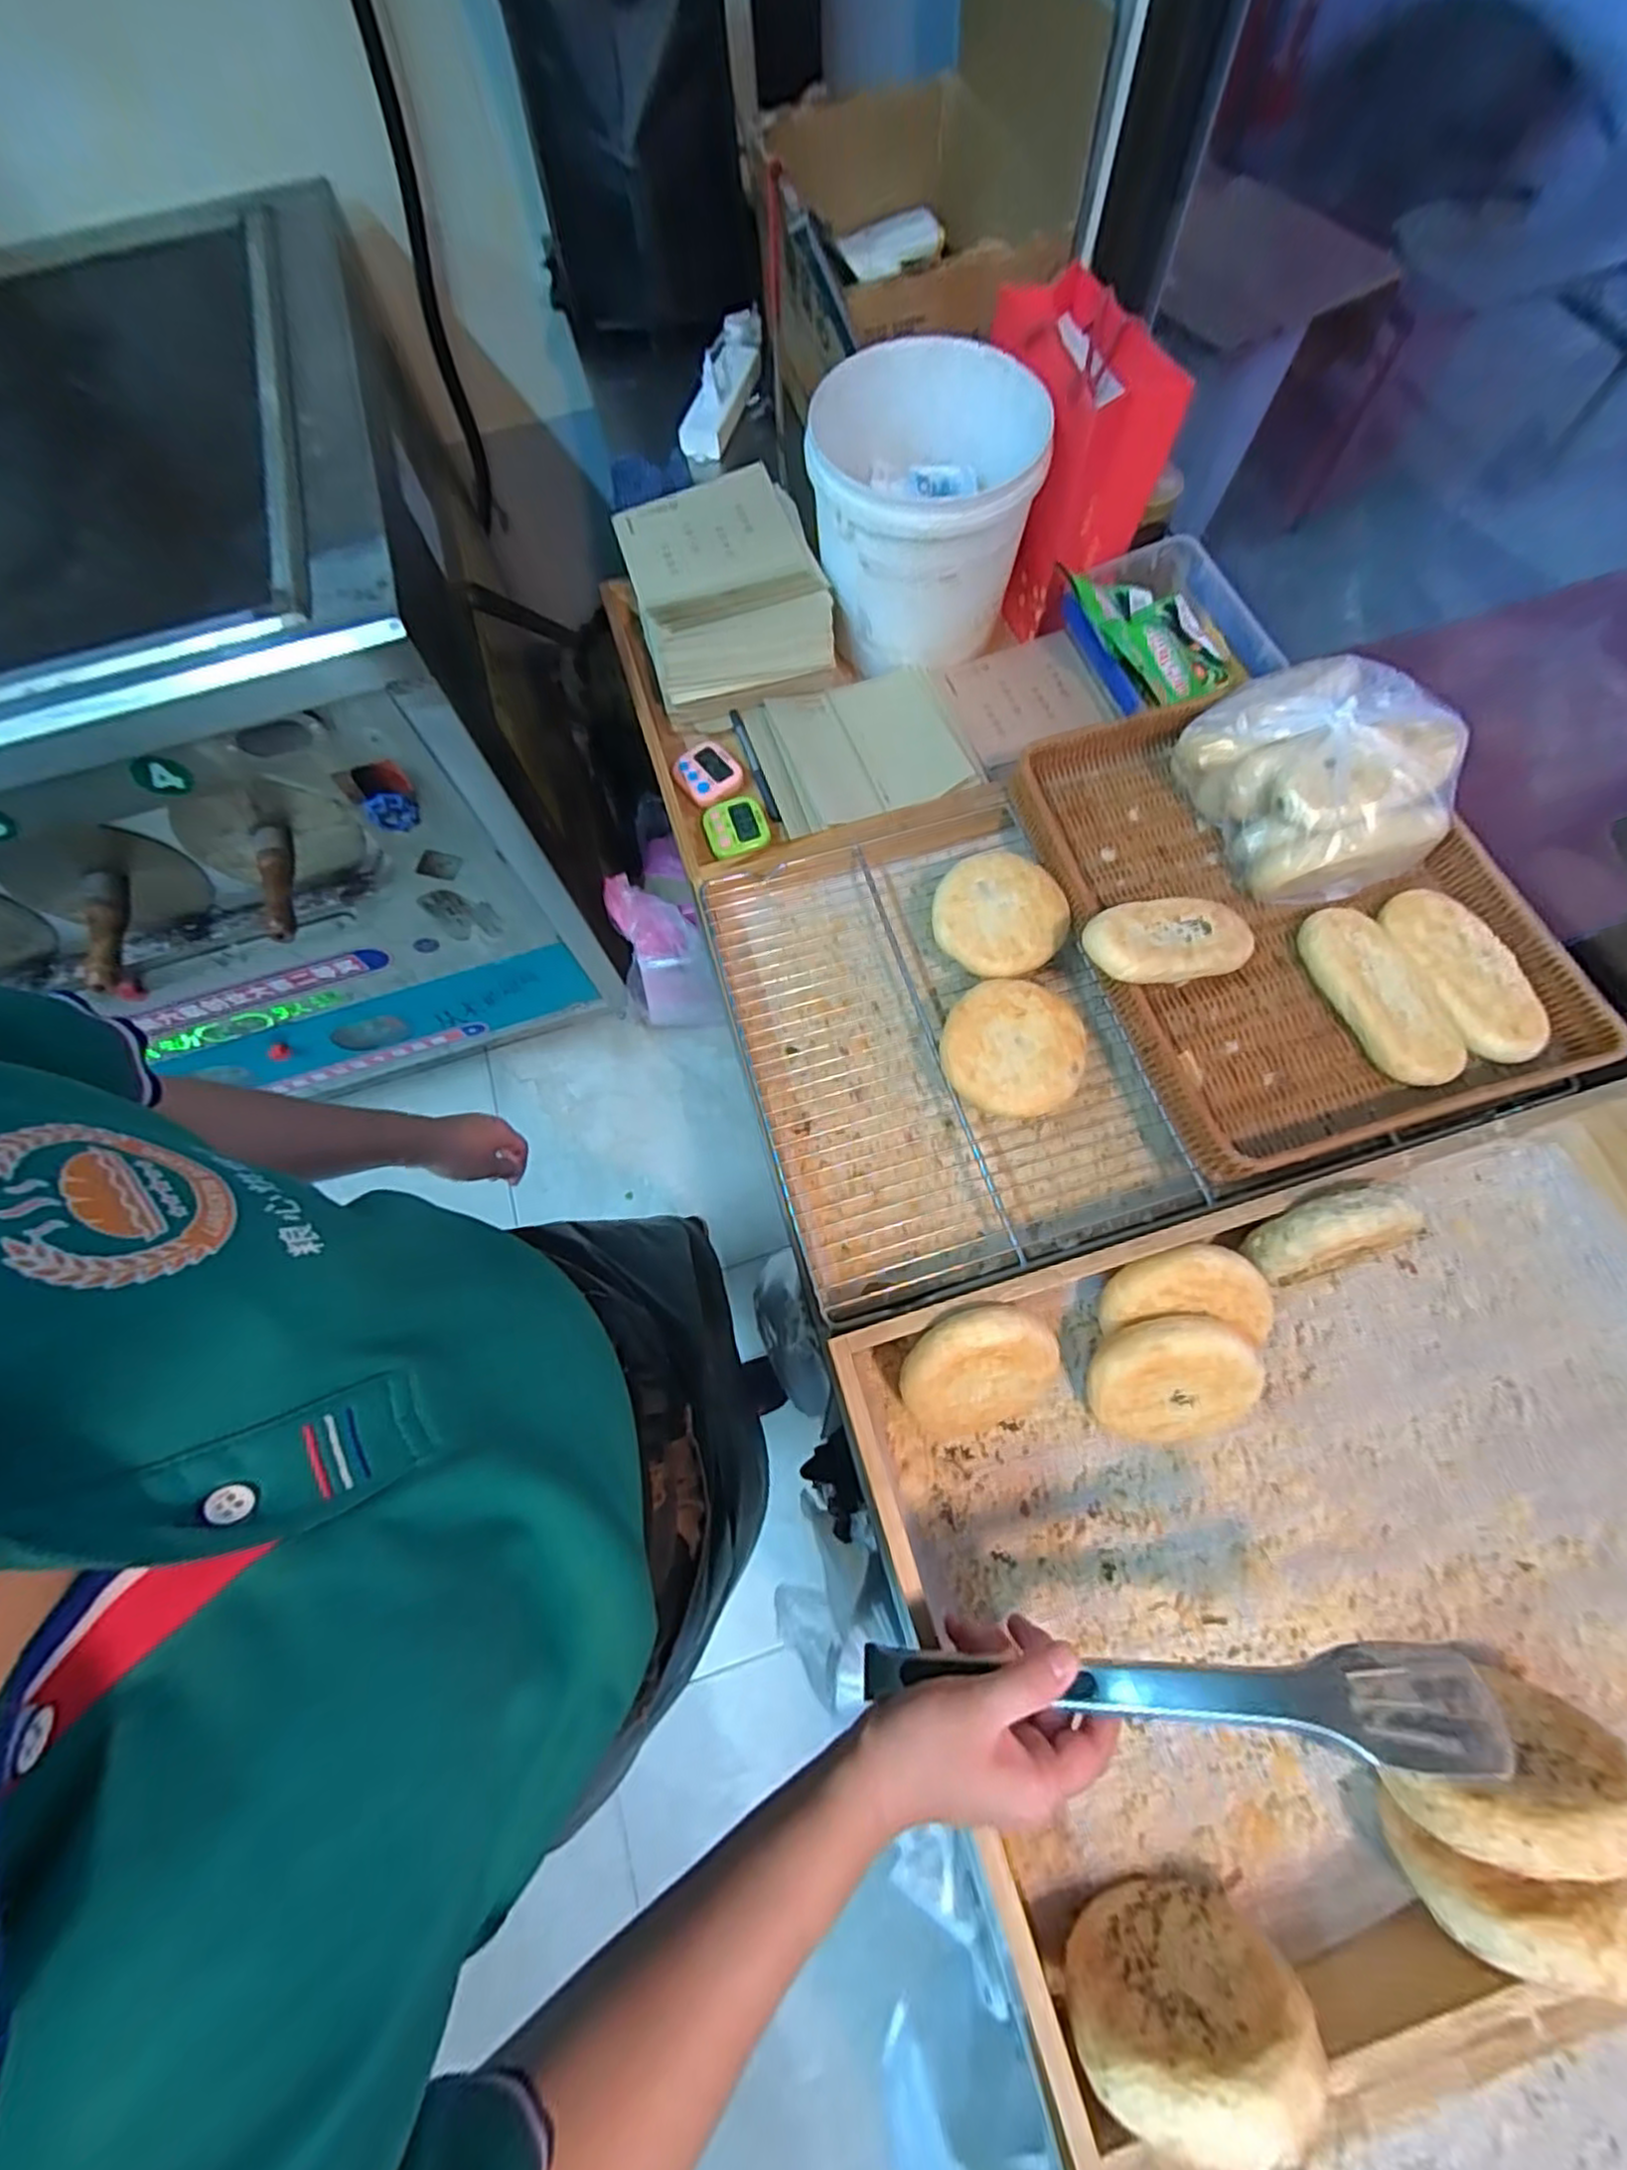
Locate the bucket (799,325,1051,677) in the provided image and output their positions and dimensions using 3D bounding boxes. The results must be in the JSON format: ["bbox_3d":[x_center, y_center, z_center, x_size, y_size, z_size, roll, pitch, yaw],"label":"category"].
[{"bbox_3d":[0.103,-0.558,0.702,0.214,0.169,0.206,-1,70,2],"label":"bucket"}]

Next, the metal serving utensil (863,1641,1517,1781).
[{"bbox_3d":[0.155,0.293,0.344,0.280,0.024,0.036,-15,72,22],"label":"metal serving utensil"}]

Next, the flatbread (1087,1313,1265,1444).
[{"bbox_3d":[0.244,0.202,0.483,0.106,0.026,0.101,2,118,3],"label":"flatbread"}]

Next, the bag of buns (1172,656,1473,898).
[{"bbox_3d":[0.406,-0.254,0.577,0.152,0.093,0.196,-27,71,-7],"label":"bag of buns"}]

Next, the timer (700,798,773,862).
[{"bbox_3d":[-0.076,-0.252,0.698,0.060,0.011,0.063,-19,71,-4],"label":"timer"}]

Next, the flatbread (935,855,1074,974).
[{"bbox_3d":[0.156,-0.143,0.590,0.106,0.016,0.107,-1,70,4],"label":"flatbread"}]

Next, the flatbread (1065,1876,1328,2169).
[{"bbox_3d":[0.189,0.475,0.369,0.109,0.121,0.034,-7,70,0],"label":"flatbread"}]

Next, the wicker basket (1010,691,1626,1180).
[{"bbox_3d":[0.375,-0.151,0.580,0.318,0.063,0.410,-18,70,-4],"label":"wicker basket"}]

